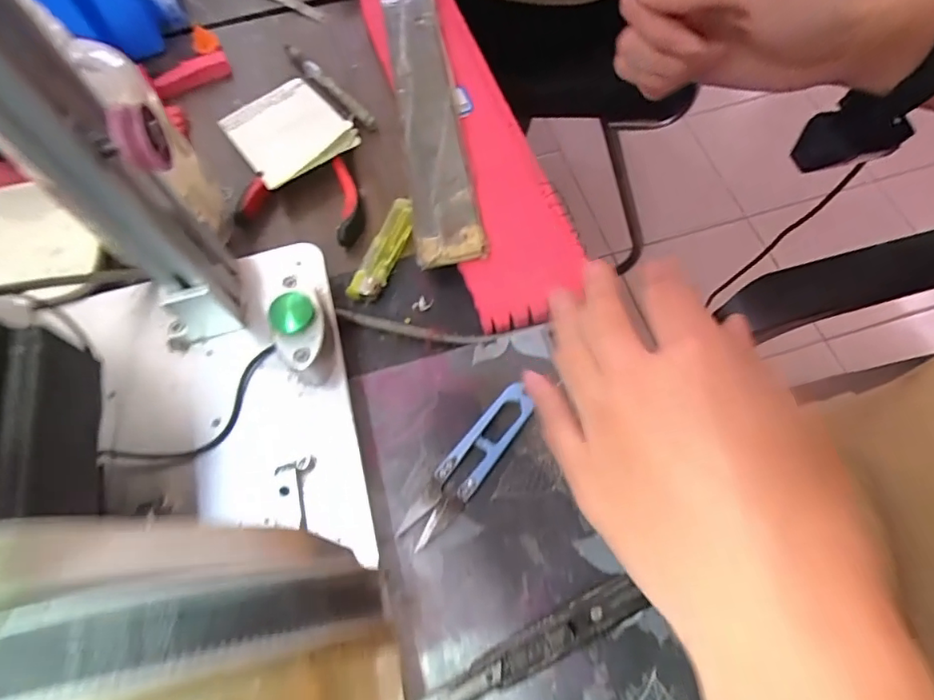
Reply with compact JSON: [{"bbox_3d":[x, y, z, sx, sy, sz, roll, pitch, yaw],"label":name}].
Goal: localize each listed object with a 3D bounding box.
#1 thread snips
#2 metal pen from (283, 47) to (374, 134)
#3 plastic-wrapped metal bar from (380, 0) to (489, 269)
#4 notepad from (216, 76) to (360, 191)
[{"bbox_3d":[0.001,0.061,0.299,0.022,0.007,0.101,35,72,16],"label":"thread snips"},{"bbox_3d":[-0.108,-0.201,0.424,0.014,0.008,0.109,-38,70,-13],"label":"metal pen"},{"bbox_3d":[-0.030,-0.178,0.397,0.042,0.008,0.272,-10,66,-2],"label":"plastic-wrapped metal bar"},{"bbox_3d":[-0.129,-0.159,0.396,0.071,0.013,0.092,-35,69,-12],"label":"notepad"}]

